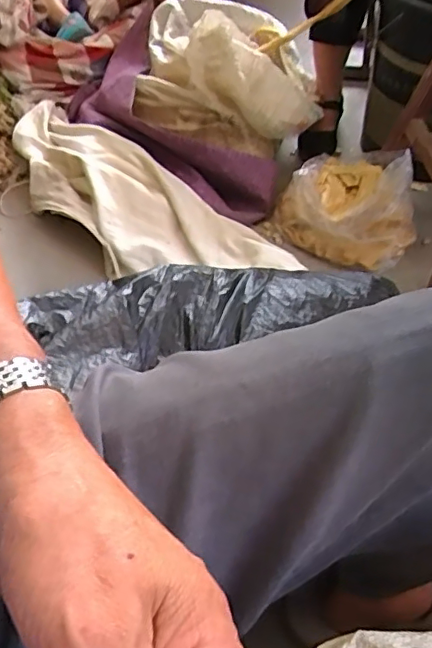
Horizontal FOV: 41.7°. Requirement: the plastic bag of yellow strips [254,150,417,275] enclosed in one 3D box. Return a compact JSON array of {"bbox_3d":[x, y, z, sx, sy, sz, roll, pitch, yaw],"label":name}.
[{"bbox_3d":[0.245,-0.226,1.064,0.263,0.113,0.222,24,54,20],"label":"plastic bag of yellow strips"}]

